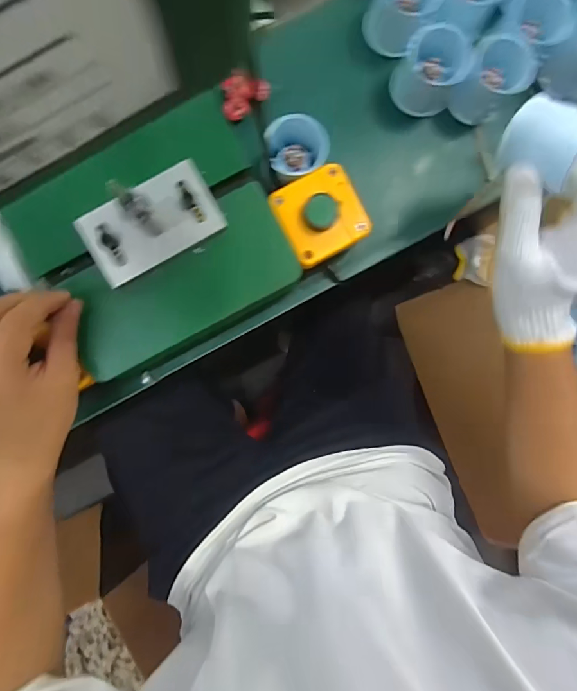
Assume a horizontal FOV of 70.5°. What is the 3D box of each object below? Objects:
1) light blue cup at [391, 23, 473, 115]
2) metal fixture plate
[{"bbox_3d":[0.130,-0.253,0.376,0.058,0.055,0.051,27,90,-2],"label":"light blue cup"},{"bbox_3d":[-0.107,-0.097,0.316,0.102,0.009,0.062,-29,92,-2],"label":"metal fixture plate"}]

